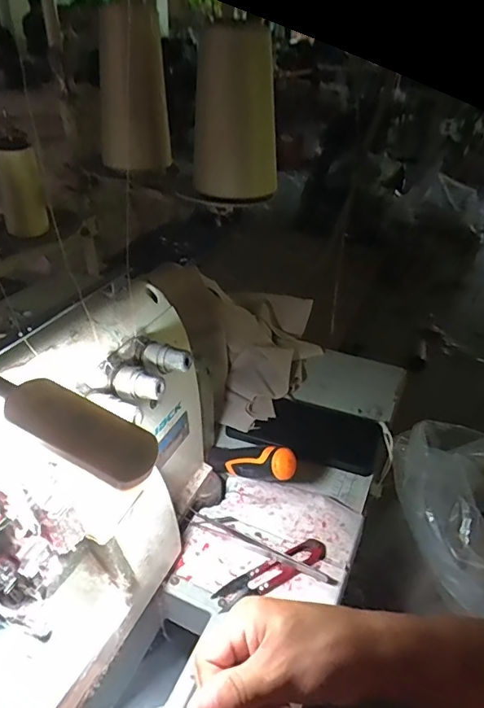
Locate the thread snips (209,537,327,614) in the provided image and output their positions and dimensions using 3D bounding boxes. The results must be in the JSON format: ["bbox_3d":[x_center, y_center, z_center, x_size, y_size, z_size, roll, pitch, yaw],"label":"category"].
[{"bbox_3d":[0.026,0.186,0.416,0.105,0.007,0.023,-18,40,-27],"label":"thread snips"}]

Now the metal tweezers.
[{"bbox_3d":[0.018,0.171,0.434,0.137,0.009,0.015,18,38,21],"label":"metal tweezers"}]

